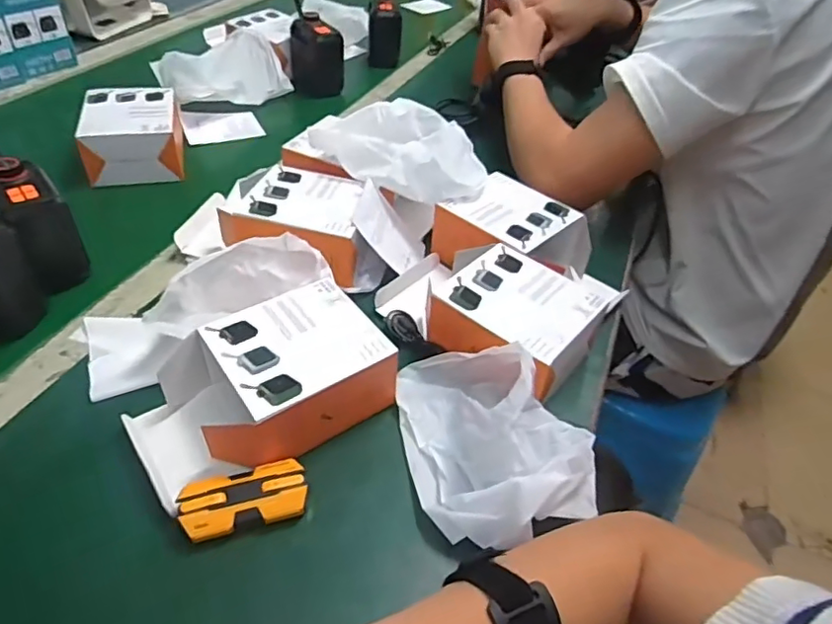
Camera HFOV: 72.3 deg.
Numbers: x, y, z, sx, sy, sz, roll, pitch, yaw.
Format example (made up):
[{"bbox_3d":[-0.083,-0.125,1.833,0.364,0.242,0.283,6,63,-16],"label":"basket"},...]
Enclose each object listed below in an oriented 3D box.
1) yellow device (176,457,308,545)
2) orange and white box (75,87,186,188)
[{"bbox_3d":[-0.110,0.123,0.368,0.076,0.024,0.037,-10,46,-18],"label":"yellow device"},{"bbox_3d":[-0.329,-0.207,0.666,0.101,0.063,0.111,-9,45,-16],"label":"orange and white box"}]

